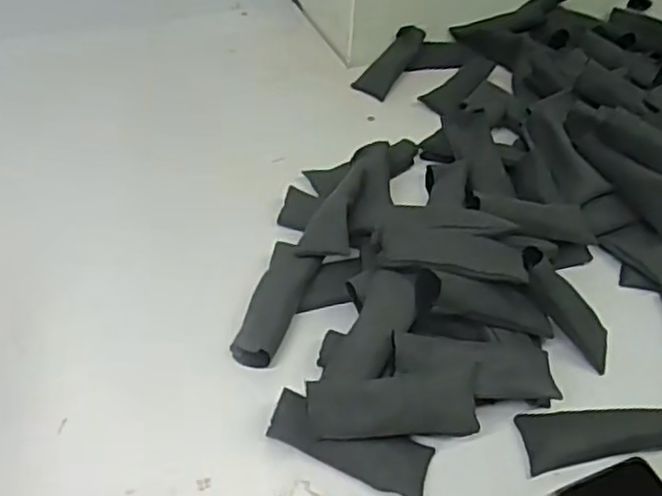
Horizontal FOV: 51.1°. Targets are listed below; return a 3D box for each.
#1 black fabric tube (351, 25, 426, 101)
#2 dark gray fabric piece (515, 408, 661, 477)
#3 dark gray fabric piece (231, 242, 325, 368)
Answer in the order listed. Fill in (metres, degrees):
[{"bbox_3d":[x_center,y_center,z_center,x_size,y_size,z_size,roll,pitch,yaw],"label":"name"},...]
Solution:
[{"bbox_3d":[0.068,-0.207,0.771,0.039,0.014,0.105,28,70,20],"label":"black fabric tube"},{"bbox_3d":[0.179,0.120,0.456,0.101,0.024,0.040,-2,46,-8],"label":"dark gray fabric piece"},{"bbox_3d":[-0.040,0.043,0.512,0.037,0.034,0.103,15,46,9],"label":"dark gray fabric piece"}]

